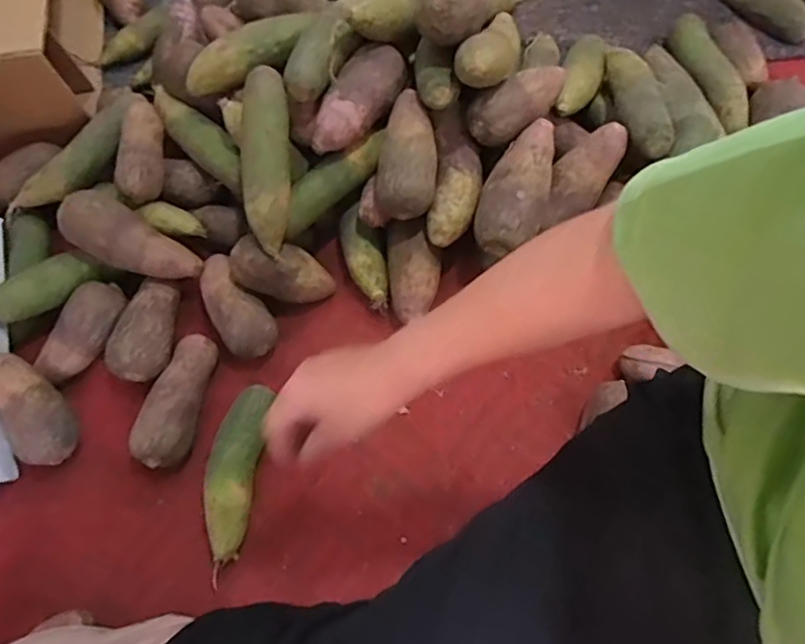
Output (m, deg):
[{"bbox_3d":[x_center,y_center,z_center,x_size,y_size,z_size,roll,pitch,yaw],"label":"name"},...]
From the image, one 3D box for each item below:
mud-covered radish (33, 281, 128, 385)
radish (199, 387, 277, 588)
[{"bbox_3d":[-0.405,0.011,0.746,0.064,0.054,0.139,19,72,8],"label":"mud-covered radish"},{"bbox_3d":[-0.200,0.178,0.691,0.060,0.051,0.211,9,71,5],"label":"radish"}]

